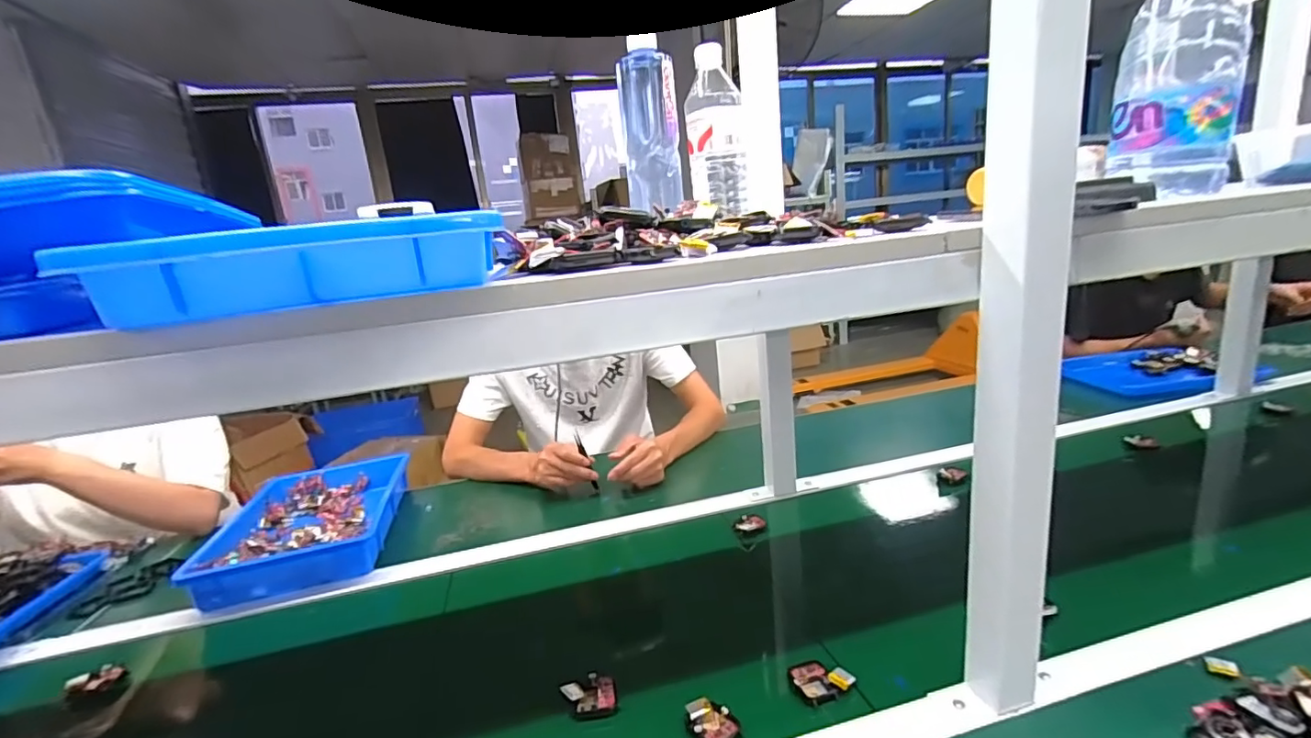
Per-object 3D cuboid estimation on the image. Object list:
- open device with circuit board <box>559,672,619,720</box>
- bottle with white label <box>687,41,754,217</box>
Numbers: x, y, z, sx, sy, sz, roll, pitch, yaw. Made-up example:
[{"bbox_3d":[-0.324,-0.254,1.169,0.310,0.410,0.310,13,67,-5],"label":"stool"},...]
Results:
[{"bbox_3d":[-0.064,0.316,0.542,0.049,0.028,0.035,-7,15,-5],"label":"open device with circuit board"},{"bbox_3d":[0.073,-0.280,0.664,0.070,0.189,0.065,-3,15,11],"label":"bottle with white label"}]

